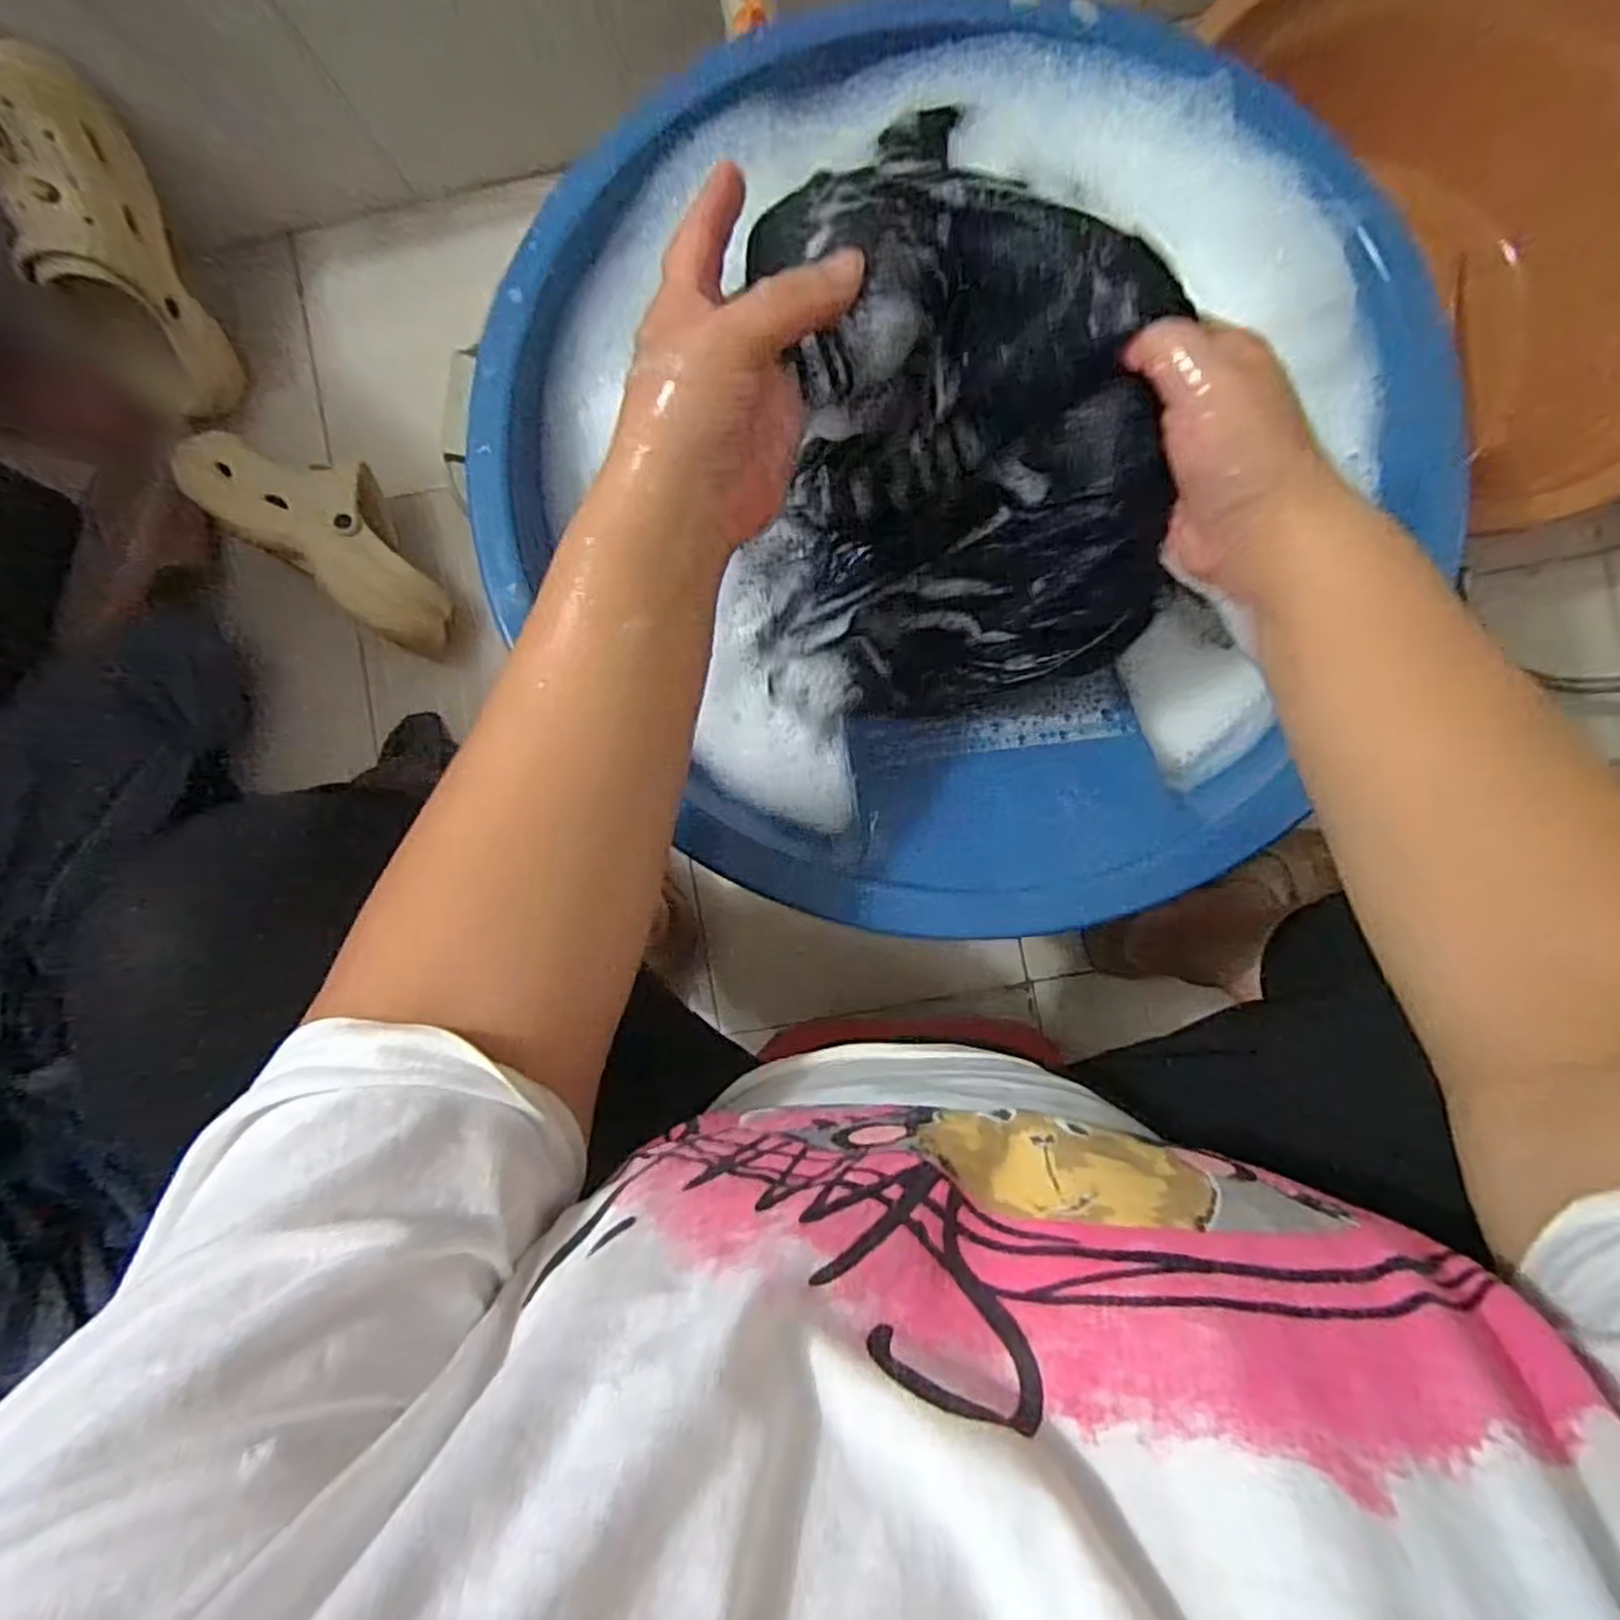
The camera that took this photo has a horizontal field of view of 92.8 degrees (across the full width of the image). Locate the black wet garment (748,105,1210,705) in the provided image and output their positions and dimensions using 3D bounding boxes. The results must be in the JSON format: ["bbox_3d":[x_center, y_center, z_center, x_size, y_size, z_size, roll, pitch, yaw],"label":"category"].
[{"bbox_3d":[0.059,-0.155,0.355,0.166,0.156,0.198,-6,89,4],"label":"black wet garment"}]

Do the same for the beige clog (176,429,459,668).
[{"bbox_3d":[-0.434,-0.257,0.720,0.254,0.090,0.108,35,91,4],"label":"beige clog"}]

